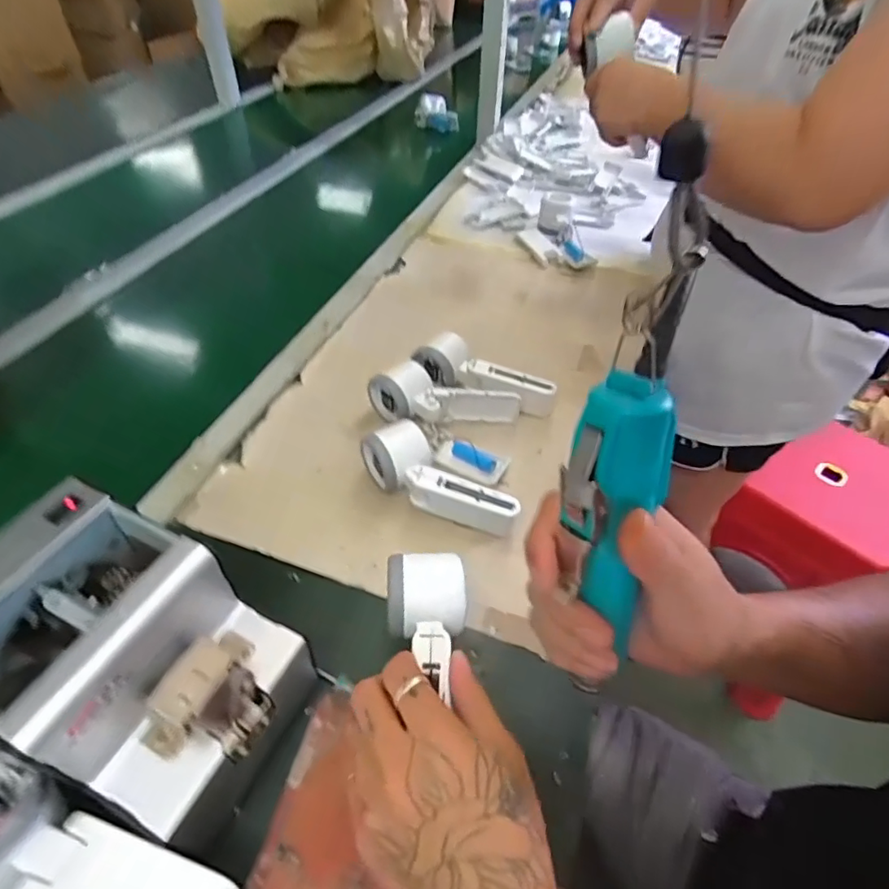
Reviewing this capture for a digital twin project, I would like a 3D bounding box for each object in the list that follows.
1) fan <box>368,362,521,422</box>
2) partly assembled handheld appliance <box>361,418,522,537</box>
[{"bbox_3d":[0.000,-0.049,0.587,0.162,0.055,0.048,1,47,-1],"label":"fan"},{"bbox_3d":[-0.010,0.038,0.507,0.161,0.054,0.057,34,54,26],"label":"partly assembled handheld appliance"}]

